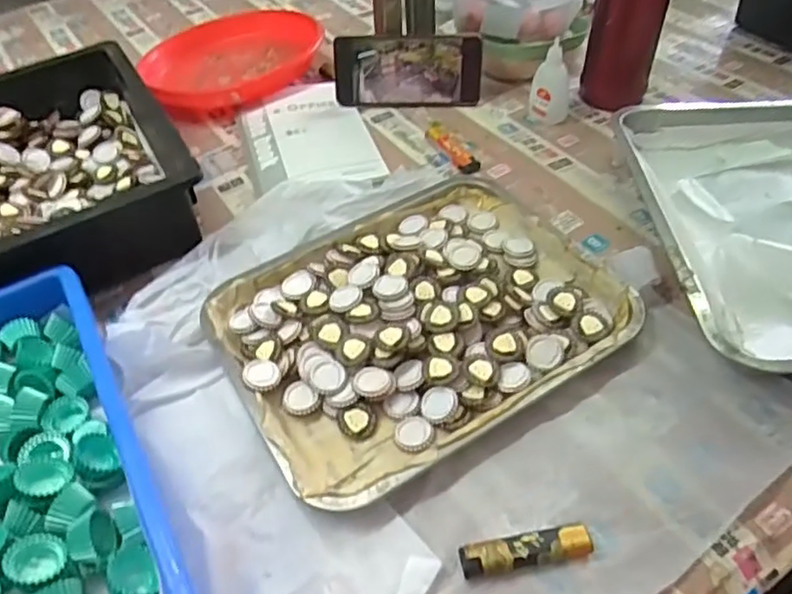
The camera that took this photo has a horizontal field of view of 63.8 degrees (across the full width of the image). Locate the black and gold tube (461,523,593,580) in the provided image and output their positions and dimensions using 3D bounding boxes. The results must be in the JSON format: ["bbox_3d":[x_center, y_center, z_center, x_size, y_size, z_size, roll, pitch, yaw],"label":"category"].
[{"bbox_3d":[0.080,0.155,0.390,0.079,0.013,0.021,-7,48,-5],"label":"black and gold tube"}]

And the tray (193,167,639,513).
[{"bbox_3d":[0.016,0.009,0.517,0.297,0.028,0.243,-24,51,-20],"label":"tray"}]

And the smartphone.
[{"bbox_3d":[0.014,-0.257,0.722,0.164,0.076,0.008,-1,23,-1],"label":"smartphone"}]

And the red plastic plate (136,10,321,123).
[{"bbox_3d":[-0.211,-0.318,0.828,0.238,0.028,0.238,-1,47,1],"label":"red plastic plate"}]

